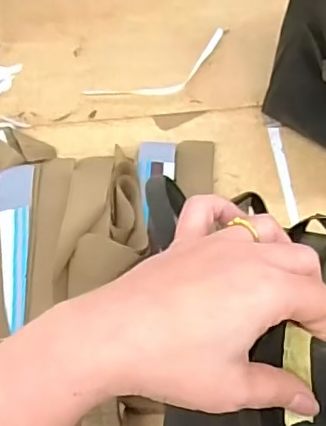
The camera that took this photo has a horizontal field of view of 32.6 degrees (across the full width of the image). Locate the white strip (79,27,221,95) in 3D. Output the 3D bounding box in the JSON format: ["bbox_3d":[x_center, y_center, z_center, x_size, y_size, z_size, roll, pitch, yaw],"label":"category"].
[{"bbox_3d":[0.003,-0.174,0.706,0.200,0.004,0.058,-27,69,-13],"label":"white strip"}]

